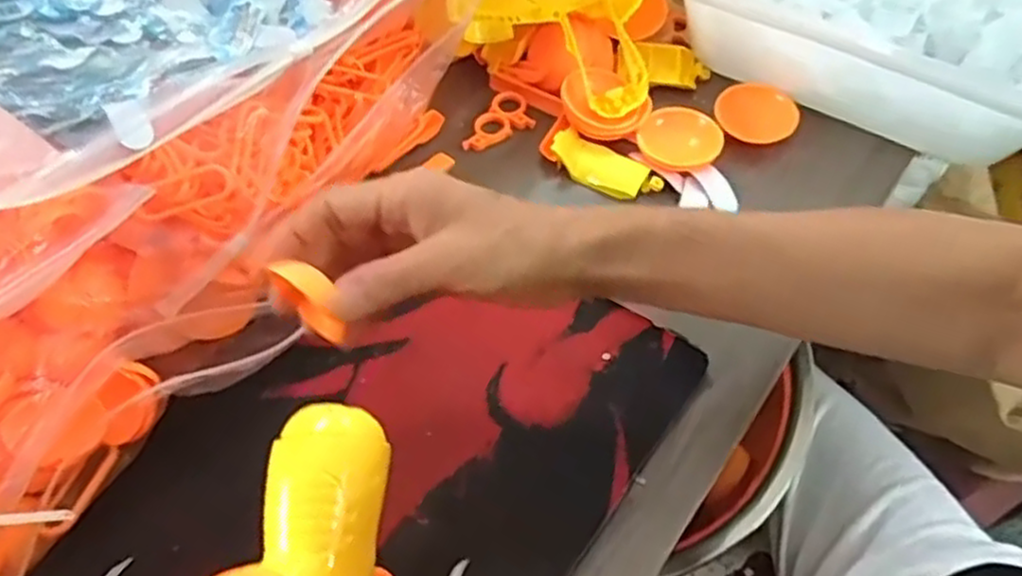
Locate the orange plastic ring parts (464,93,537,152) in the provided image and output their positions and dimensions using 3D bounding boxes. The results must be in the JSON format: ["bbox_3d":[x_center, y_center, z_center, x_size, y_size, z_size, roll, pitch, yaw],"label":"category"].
[{"bbox_3d":[-0.013,-0.119,0.525,0.058,0.006,0.037,-27,61,-15],"label":"orange plastic ring parts"}]

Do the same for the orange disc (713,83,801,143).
[{"bbox_3d":[0.171,-0.123,0.512,0.055,0.009,0.043,23,86,9],"label":"orange disc"}]

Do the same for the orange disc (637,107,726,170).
[{"bbox_3d":[0.114,-0.102,0.494,0.055,0.012,0.047,12,59,8],"label":"orange disc"}]

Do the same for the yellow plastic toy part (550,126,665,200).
[{"bbox_3d":[0.064,-0.081,0.491,0.076,0.017,0.029,27,62,17],"label":"yellow plastic toy part"}]

